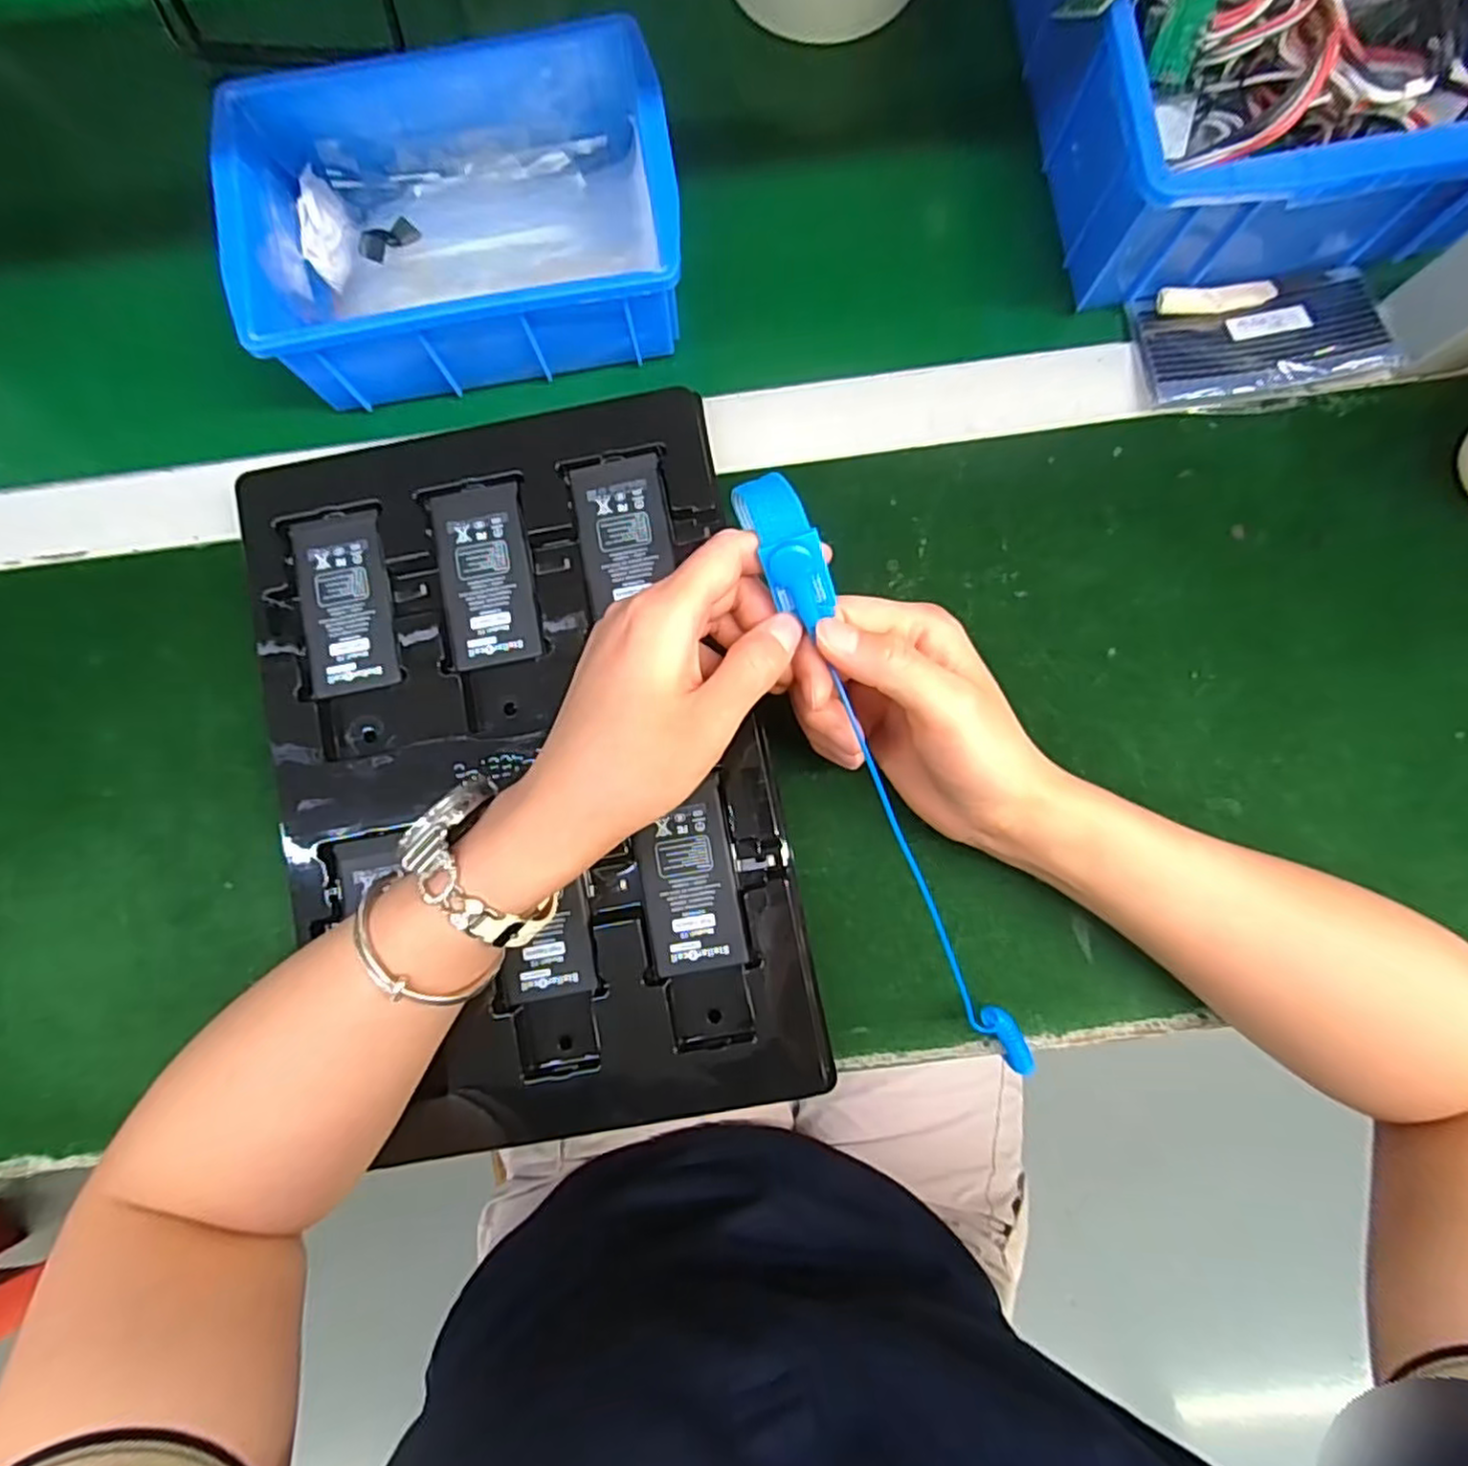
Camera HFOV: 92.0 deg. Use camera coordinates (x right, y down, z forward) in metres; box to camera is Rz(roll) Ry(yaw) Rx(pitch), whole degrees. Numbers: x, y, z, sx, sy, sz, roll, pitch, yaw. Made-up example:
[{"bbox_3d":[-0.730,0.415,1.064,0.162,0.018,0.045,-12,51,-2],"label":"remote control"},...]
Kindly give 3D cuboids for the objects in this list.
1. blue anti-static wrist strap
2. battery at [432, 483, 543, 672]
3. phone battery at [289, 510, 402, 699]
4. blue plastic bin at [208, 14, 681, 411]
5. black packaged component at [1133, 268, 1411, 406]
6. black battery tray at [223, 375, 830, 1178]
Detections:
[{"bbox_3d":[0.068,0.033,0.293,0.023,0.028,0.291,-25,101,-1],"label":"blue anti-static wrist strap"},{"bbox_3d":[-0.118,-0.076,0.340,0.042,0.004,0.086,-10,84,1],"label":"battery"},{"bbox_3d":[-0.187,-0.063,0.341,0.043,0.004,0.085,-10,84,1],"label":"phone battery"},{"bbox_3d":[-0.131,-0.253,0.348,0.201,0.062,0.145,-10,84,1],"label":"blue plastic bin"},{"bbox_3d":[0.264,-0.197,0.353,0.116,0.020,0.061,-9,84,1],"label":"black packaged component"},{"bbox_3d":[-0.098,0.017,0.340,0.225,0.028,0.327,-11,84,1],"label":"black battery tray"}]

